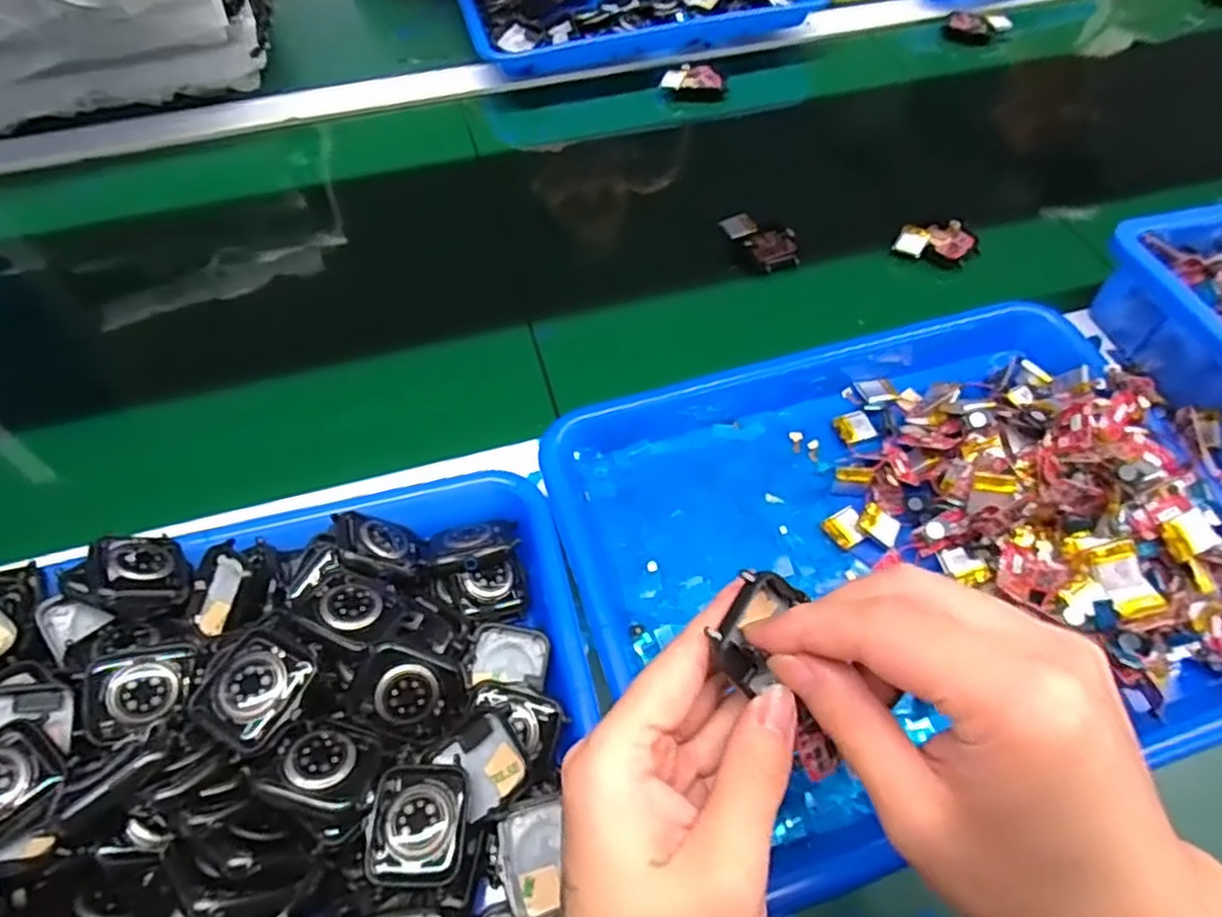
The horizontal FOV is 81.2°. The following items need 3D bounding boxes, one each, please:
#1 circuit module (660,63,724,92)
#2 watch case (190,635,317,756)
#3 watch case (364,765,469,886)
[{"bbox_3d":[0.074,-0.345,0.646,0.054,0.013,0.025,1,56,1],"label":"circuit module"},{"bbox_3d":[-0.138,0.090,0.277,0.036,0.017,0.038,26,61,17],"label":"watch case"},{"bbox_3d":[-0.073,0.140,0.274,0.034,0.016,0.040,-2,56,-1],"label":"watch case"}]

